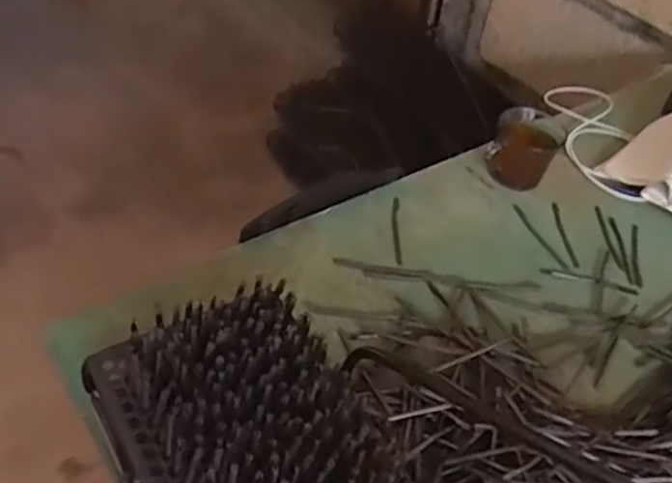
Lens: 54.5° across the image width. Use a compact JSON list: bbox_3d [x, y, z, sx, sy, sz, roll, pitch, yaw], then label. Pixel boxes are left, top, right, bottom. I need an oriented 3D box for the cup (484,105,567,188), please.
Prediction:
[{"bbox_3d":[0.215,-0.108,0.738,0.072,0.080,0.071,4,44,-4],"label":"cup"}]

